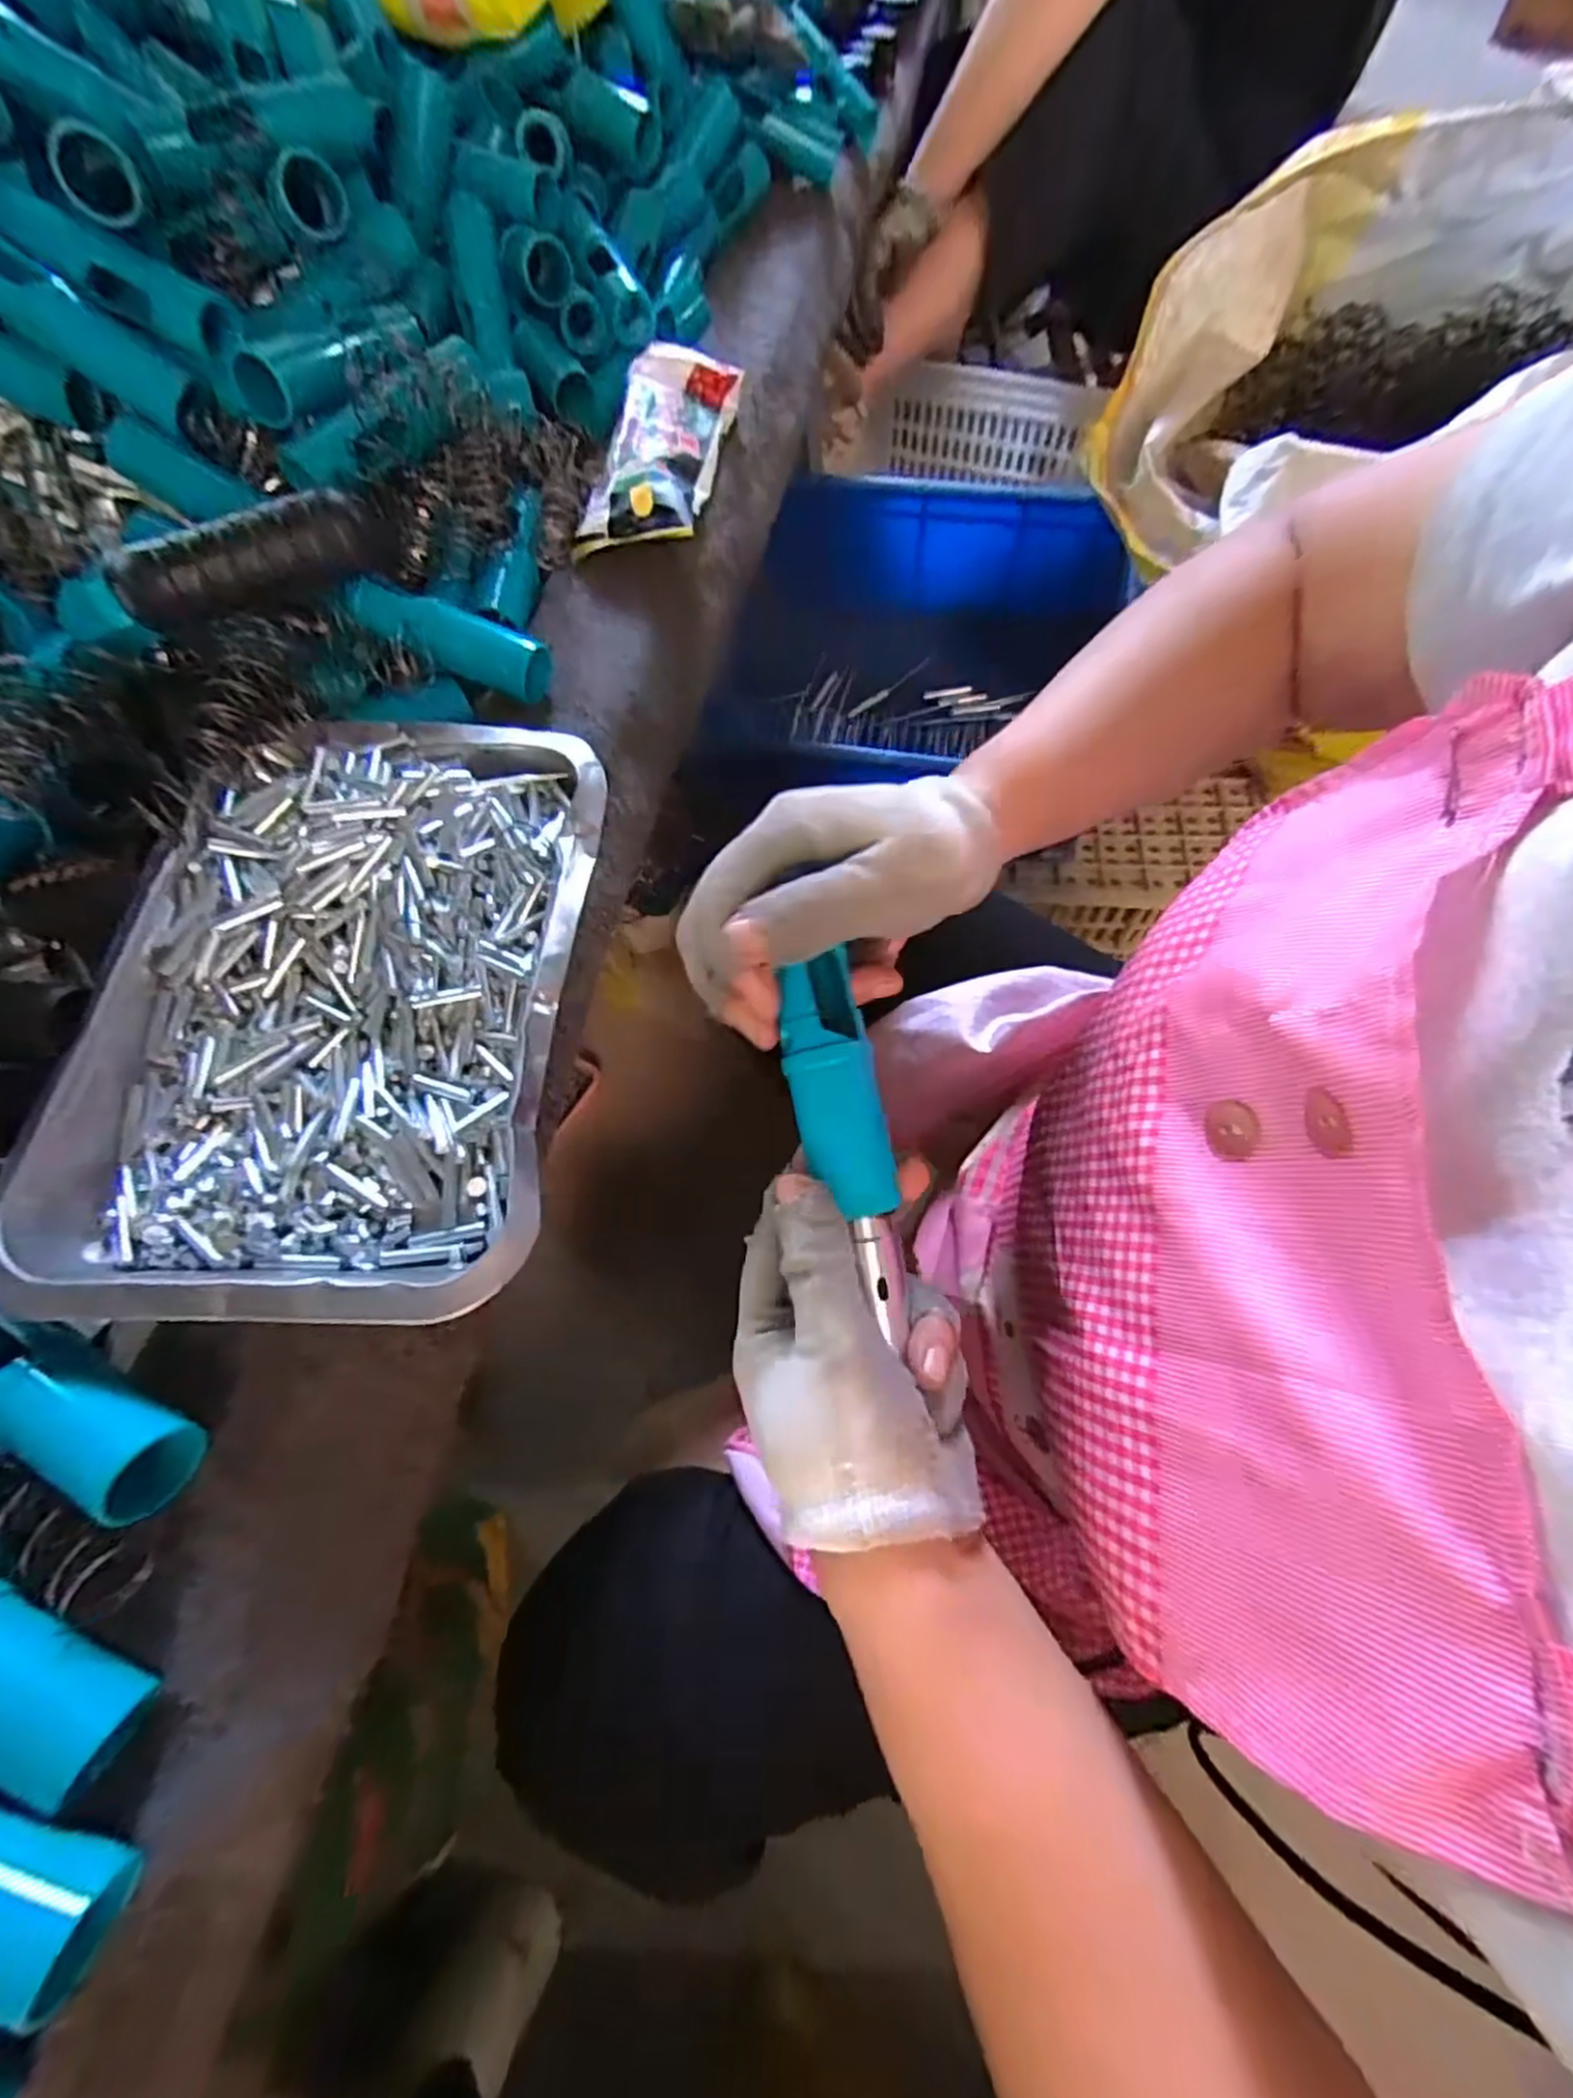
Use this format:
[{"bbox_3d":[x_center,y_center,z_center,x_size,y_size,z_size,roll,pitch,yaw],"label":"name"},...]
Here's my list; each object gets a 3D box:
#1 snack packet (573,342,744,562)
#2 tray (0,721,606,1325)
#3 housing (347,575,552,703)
[{"bbox_3d":[-0.074,-0.360,0.442,0.065,0.023,0.167,7,67,5],"label":"snack packet"},{"bbox_3d":[-0.173,-0.027,0.290,0.175,0.037,0.248,0,67,2],"label":"tray"},{"bbox_3d":[-0.165,-0.203,0.363,0.093,0.023,0.024,20,67,-10],"label":"housing"}]

